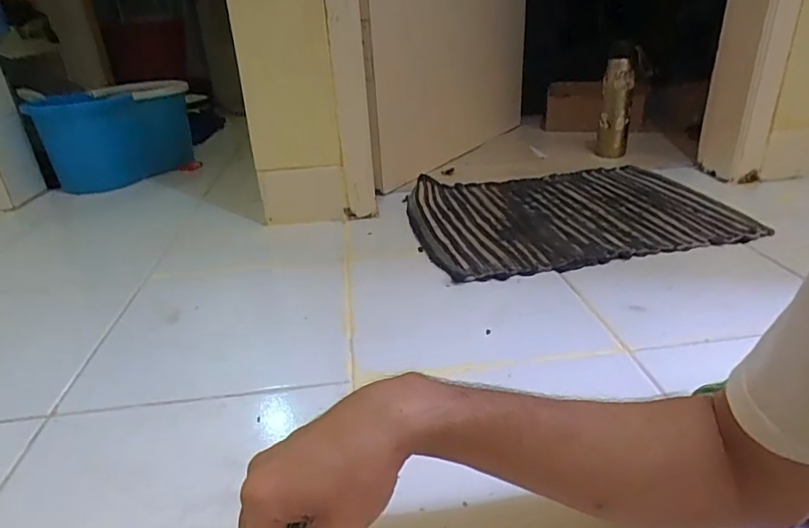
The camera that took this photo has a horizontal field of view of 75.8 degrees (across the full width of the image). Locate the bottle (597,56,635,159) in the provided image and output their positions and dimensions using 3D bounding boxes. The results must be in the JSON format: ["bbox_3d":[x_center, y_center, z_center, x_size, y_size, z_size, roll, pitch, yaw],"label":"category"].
[{"bbox_3d":[0.483,-0.350,1.188,0.064,0.219,0.072,9,29,21],"label":"bottle"}]

